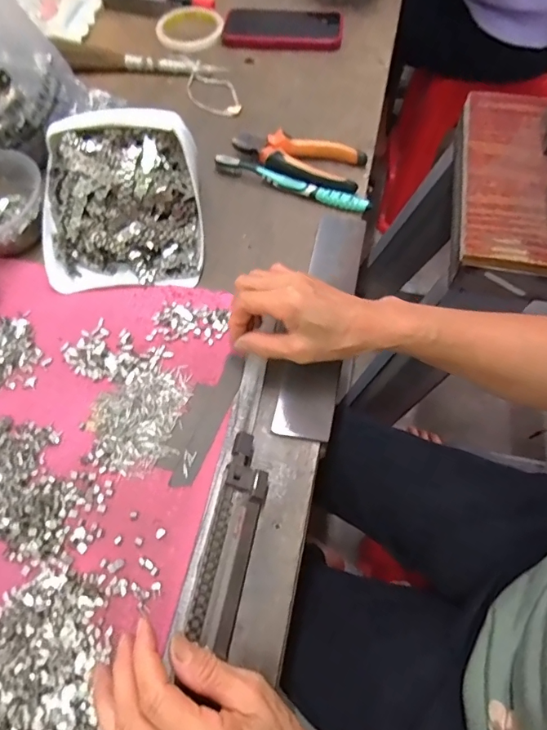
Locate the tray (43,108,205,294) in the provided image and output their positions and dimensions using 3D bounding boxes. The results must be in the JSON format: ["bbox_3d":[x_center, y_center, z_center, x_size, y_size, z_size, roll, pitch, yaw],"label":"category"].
[{"bbox_3d":[-0.151,-0.162,0.459,0.153,0.032,0.169,-4,94,-3],"label":"tray"}]

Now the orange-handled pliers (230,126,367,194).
[{"bbox_3d":[0.026,-0.234,0.532,0.148,0.023,0.062,18,65,8],"label":"orange-handled pliers"}]

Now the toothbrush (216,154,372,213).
[{"bbox_3d":[0.020,-0.202,0.521,0.183,0.020,0.016,23,66,11],"label":"toothbrush"}]

